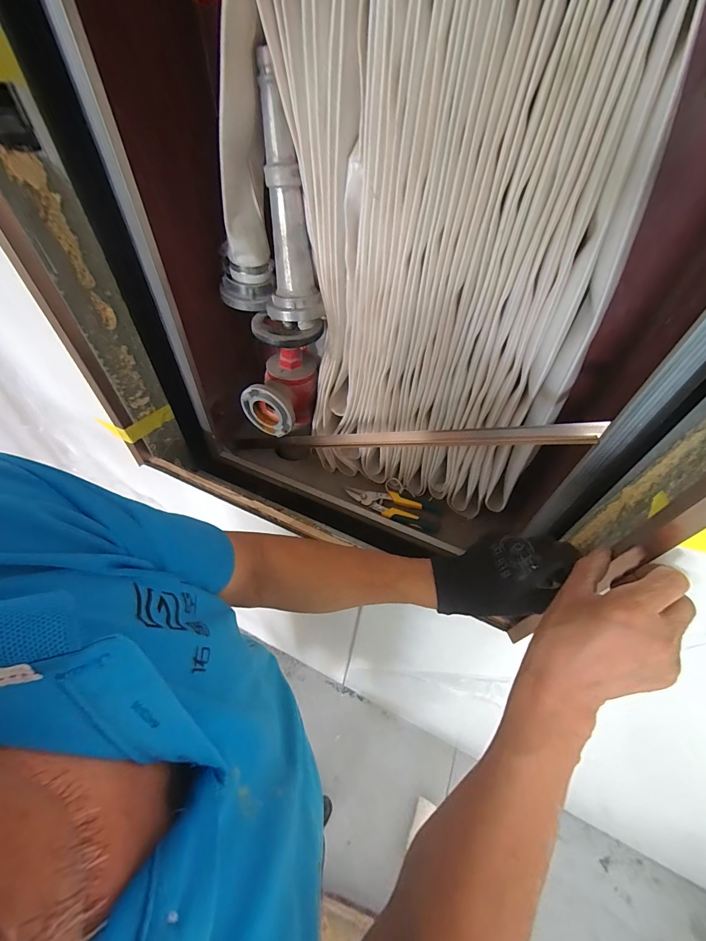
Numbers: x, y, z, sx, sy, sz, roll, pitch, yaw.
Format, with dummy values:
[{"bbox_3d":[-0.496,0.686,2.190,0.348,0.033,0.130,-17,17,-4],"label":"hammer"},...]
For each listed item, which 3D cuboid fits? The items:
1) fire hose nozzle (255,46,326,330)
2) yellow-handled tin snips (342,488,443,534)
[{"bbox_3d":[-0.095,-0.366,0.525,0.091,0.295,0.083,-5,51,-8],"label":"fire hose nozzle"},{"bbox_3d":[0.088,0.074,0.754,0.200,0.021,0.077,16,51,9],"label":"yellow-handled tin snips"}]

